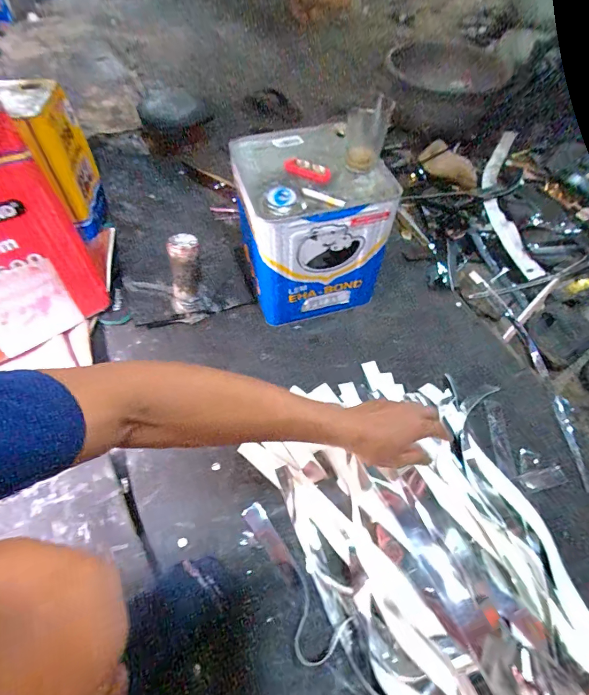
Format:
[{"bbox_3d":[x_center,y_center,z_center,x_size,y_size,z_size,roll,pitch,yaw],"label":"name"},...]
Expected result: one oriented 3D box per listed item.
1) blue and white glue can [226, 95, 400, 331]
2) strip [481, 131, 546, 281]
[{"bbox_3d":[0.024,-0.227,0.694,0.235,0.261,0.239,-13,57,-8],"label":"blue and white glue can"},{"bbox_3d":[0.569,-0.417,0.974,0.115,0.014,0.607,8,57,6],"label":"strip"}]

